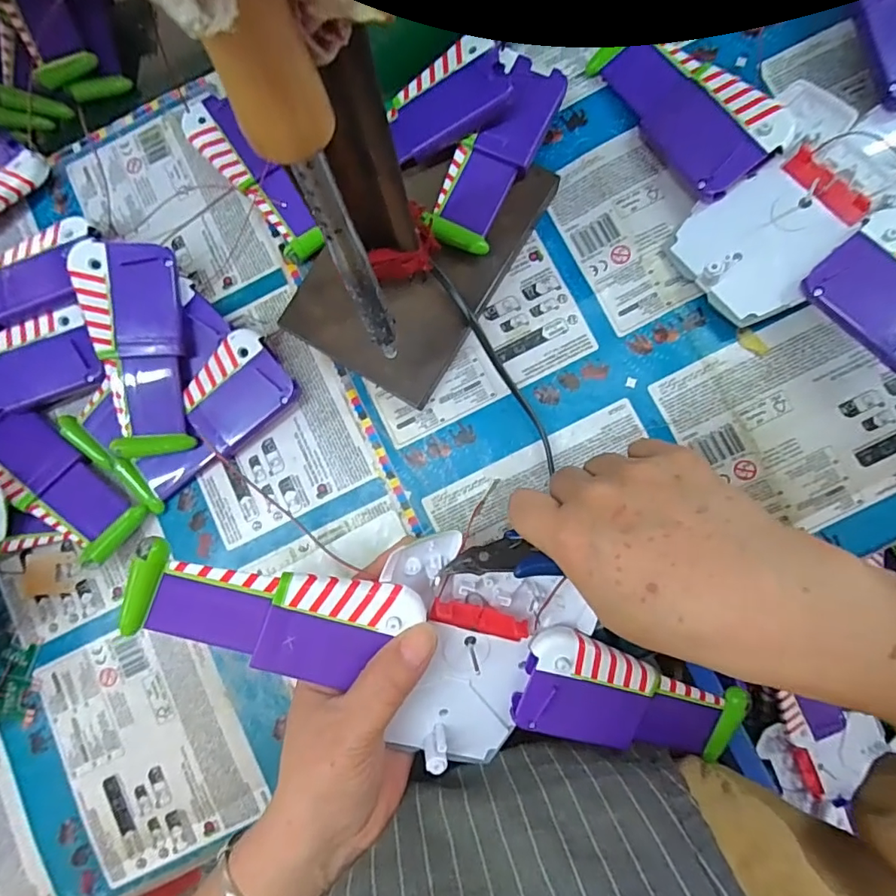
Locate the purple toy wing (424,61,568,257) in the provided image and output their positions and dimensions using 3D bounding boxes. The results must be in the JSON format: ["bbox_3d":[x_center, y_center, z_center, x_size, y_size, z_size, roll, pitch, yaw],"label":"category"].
[{"bbox_3d":[0.026,-0.167,0.286,0.040,0.015,0.119,26,88,5],"label":"purple toy wing"}]

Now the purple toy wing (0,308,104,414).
[{"bbox_3d":[-0.271,-0.043,0.308,0.116,0.015,0.045,-22,84,3],"label":"purple toy wing"}]

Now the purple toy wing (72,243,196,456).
[{"bbox_3d":[-0.179,-0.056,0.292,0.050,0.009,0.117,-5,96,-17],"label":"purple toy wing"}]

